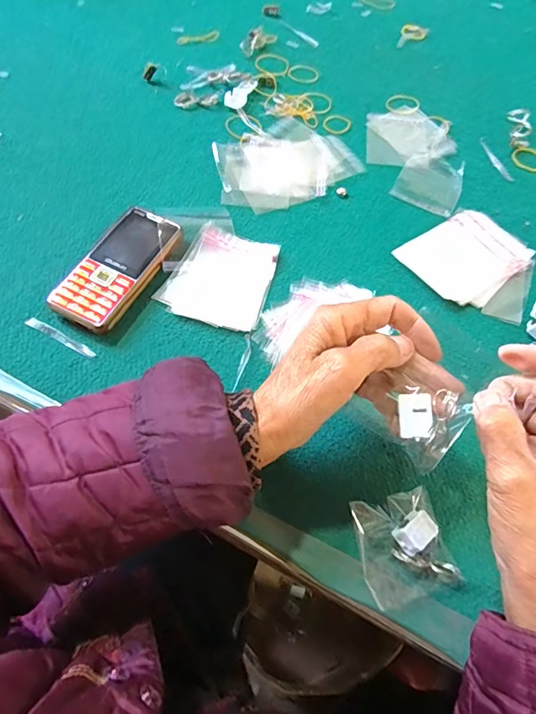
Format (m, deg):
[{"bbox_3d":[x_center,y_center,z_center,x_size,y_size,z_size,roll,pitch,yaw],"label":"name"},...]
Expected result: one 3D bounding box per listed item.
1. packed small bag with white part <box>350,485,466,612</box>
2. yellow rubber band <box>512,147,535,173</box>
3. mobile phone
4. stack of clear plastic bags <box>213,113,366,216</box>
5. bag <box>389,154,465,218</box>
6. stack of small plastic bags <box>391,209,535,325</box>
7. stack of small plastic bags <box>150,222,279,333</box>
[{"bbox_3d":[0.091,0.127,0.289,0.061,0.017,0.064,-13,65,-9],"label":"packed small bag with white part"},{"bbox_3d":[0.298,-0.225,0.487,0.039,0.004,0.034,33,66,12],"label":"yellow rubber band"},{"bbox_3d":[-0.130,-0.077,0.378,0.058,0.020,0.124,26,65,10],"label":"mobile phone"},{"bbox_3d":[0.015,-0.210,0.459,0.153,0.006,0.115,-24,67,-14],"label":"stack of clear plastic bags"},{"bbox_3d":[0.176,-0.189,0.462,0.065,0.004,0.077,26,65,10],"label":"bag"},{"bbox_3d":[0.202,-0.088,0.409,0.113,0.010,0.116,-35,70,-18],"label":"stack of small plastic bags"},{"bbox_3d":[-0.042,-0.072,0.384,0.089,0.011,0.095,16,64,4],"label":"stack of small plastic bags"}]

